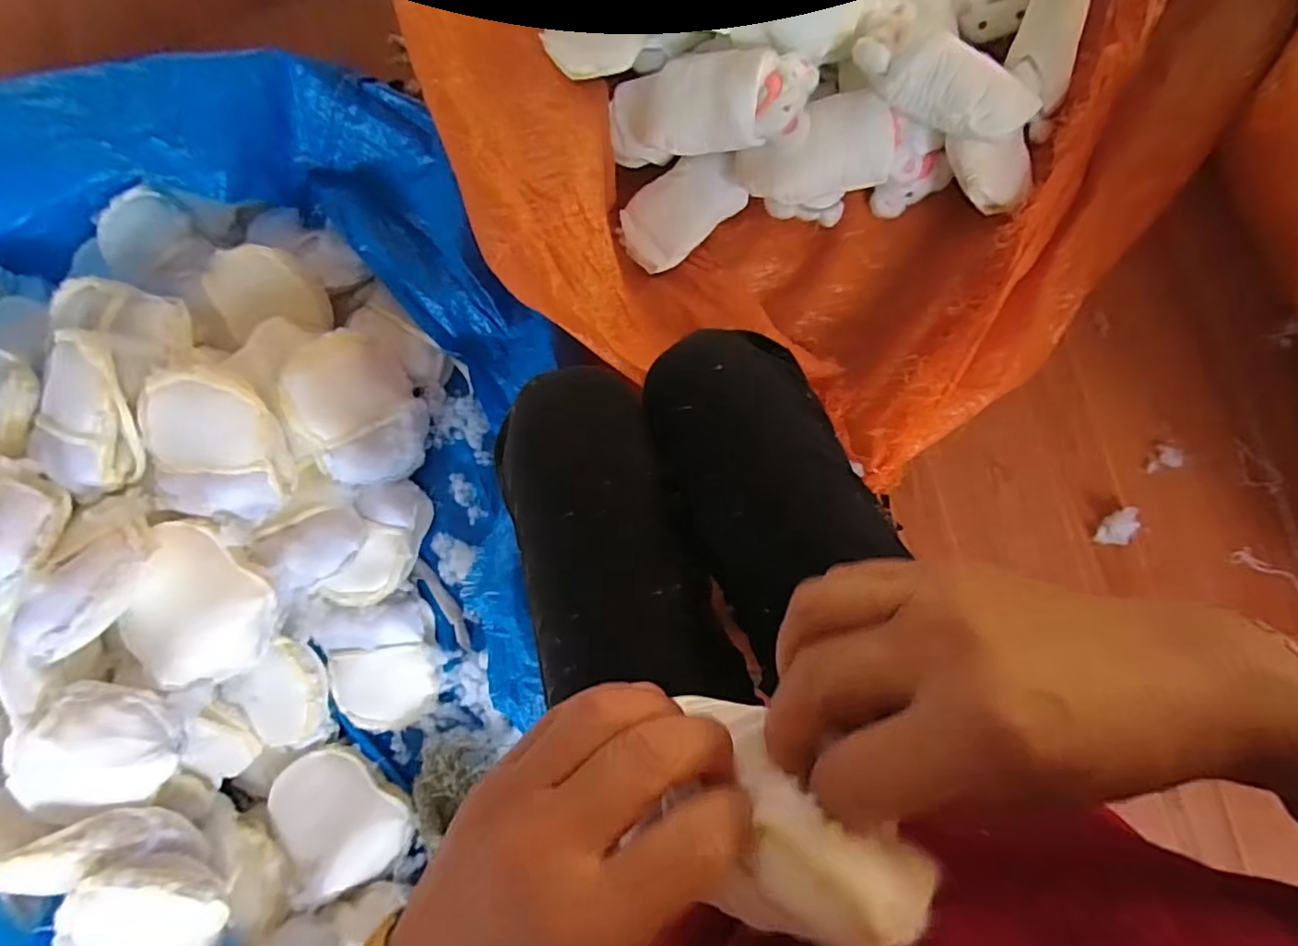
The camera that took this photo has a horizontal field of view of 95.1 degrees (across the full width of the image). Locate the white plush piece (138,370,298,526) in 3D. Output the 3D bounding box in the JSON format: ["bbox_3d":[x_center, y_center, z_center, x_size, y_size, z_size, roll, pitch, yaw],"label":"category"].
[{"bbox_3d":[-0.486,-0.033,0.670,0.134,0.070,0.173,1,106,-1],"label":"white plush piece"}]

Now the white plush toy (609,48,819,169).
[{"bbox_3d":[0.061,-0.418,0.684,0.240,0.064,0.101,11,89,31],"label":"white plush toy"}]

